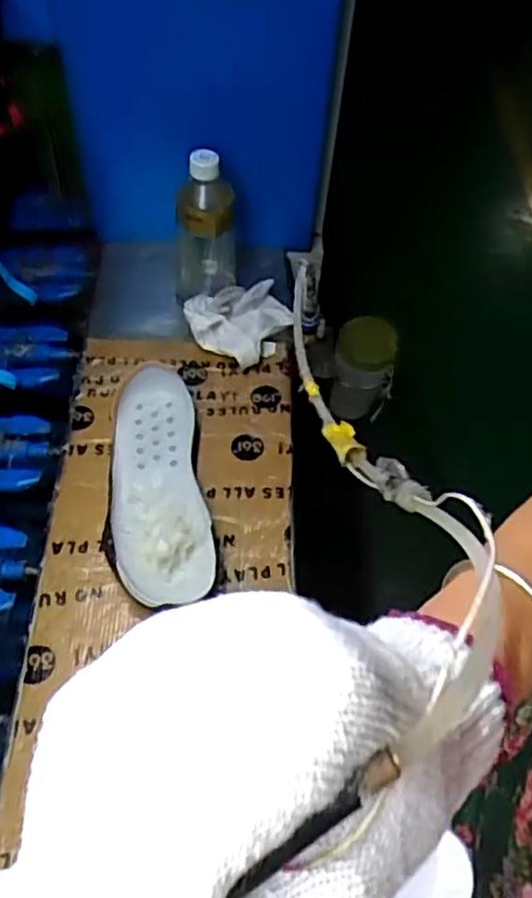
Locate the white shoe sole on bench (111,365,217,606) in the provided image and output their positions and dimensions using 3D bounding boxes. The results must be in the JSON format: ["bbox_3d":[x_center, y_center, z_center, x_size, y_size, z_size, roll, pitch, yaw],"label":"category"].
[{"bbox_3d":[-0.103,0.033,0.674,0.088,0.045,0.257,-7,53,-9],"label":"white shoe sole on bench"}]

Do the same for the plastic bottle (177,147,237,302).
[{"bbox_3d":[-0.064,-0.237,0.753,0.065,0.160,0.053,-1,52,-4],"label":"plastic bottle"}]

